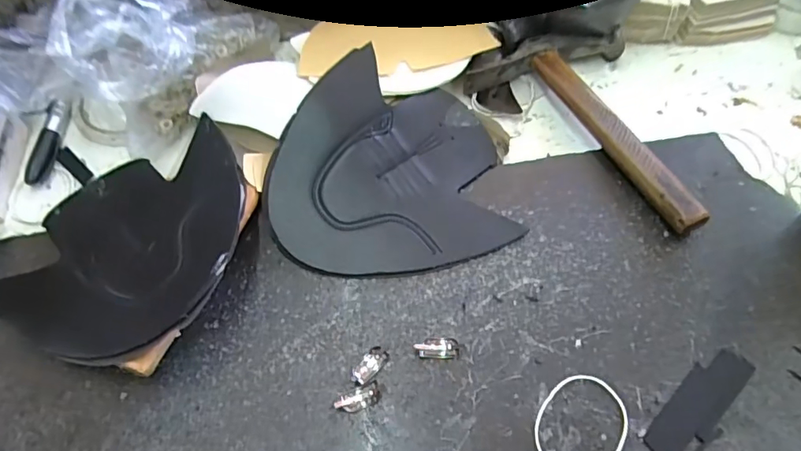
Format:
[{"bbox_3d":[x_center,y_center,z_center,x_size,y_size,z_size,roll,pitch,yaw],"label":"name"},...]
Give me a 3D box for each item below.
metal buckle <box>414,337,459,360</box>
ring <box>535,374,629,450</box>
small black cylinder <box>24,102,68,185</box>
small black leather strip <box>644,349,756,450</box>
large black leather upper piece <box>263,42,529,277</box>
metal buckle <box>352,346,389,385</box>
[{"bbox_3d":[0.023,0.077,0.319,0.028,0.011,0.013,4,64,-12],"label":"metal buckle"},{"bbox_3d":[0.107,0.118,0.298,0.049,0.004,0.061,33,67,18],"label":"ring"},{"bbox_3d":[-0.296,-0.071,0.426,0.015,0.012,0.081,1,61,2],"label":"small black cylinder"},{"bbox_3d":[0.179,0.106,0.303,0.084,0.004,0.025,-40,68,-18],"label":"small black leather strip"},{"bbox_3d":[-0.013,-0.050,0.376,0.168,0.022,0.171,-7,61,-2],"label":"large black leather upper piece"},{"bbox_3d":[-0.019,0.088,0.319,0.013,0.004,0.025,35,68,18],"label":"metal buckle"}]

